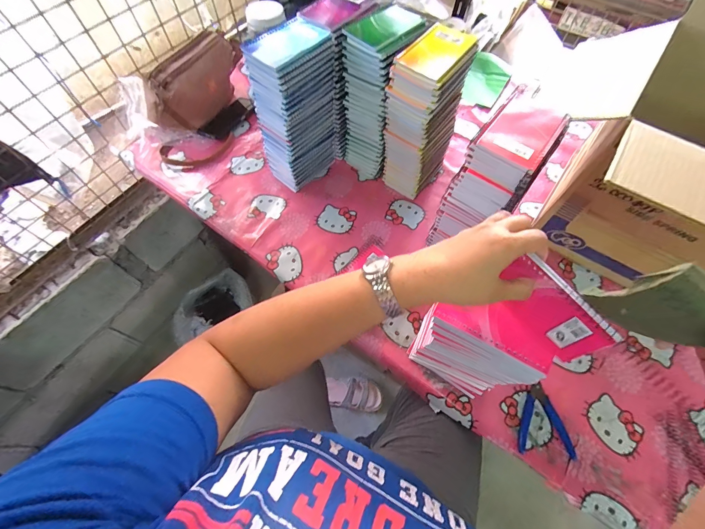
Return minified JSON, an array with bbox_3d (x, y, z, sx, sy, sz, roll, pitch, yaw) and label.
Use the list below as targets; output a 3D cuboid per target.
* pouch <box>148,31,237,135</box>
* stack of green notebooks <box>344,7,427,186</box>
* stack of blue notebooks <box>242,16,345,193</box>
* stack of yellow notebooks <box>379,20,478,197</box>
[{"bbox_3d":[-0.389,-0.450,0.830,0.054,0.174,0.262,23,66,11],"label":"pouch"},{"bbox_3d":[0.048,-0.339,0.676,0.114,0.290,0.152,27,67,13],"label":"stack of green notebooks"},{"bbox_3d":[-0.104,-0.306,0.665,0.171,0.281,0.088,-41,70,-18],"label":"stack of blue notebooks"},{"bbox_3d":[0.142,-0.281,0.656,0.095,0.284,0.134,39,70,18],"label":"stack of yellow notebooks"}]

